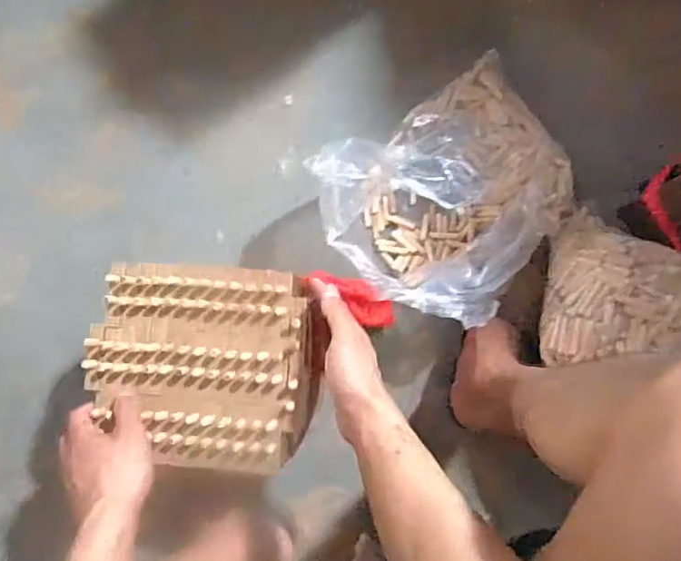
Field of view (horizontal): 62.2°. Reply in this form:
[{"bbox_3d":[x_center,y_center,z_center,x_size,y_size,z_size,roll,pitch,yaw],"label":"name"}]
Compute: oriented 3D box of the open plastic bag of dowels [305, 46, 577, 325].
[{"bbox_3d":[0.149,-0.115,0.687,0.243,0.157,0.326,44,87,5],"label":"open plastic bag of dowels"}]

